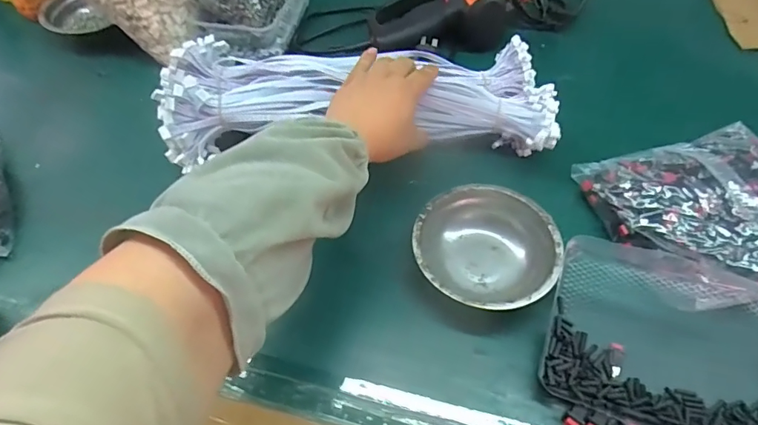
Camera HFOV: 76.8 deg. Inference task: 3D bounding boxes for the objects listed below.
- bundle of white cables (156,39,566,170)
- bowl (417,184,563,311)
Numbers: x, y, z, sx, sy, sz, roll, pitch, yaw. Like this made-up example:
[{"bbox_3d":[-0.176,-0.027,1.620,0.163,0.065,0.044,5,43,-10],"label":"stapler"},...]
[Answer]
[{"bbox_3d":[-0.023,-0.118,0.520,0.405,0.065,0.163,4,55,2],"label":"bundle of white cables"},{"bbox_3d":[0.095,0.035,0.435,0.123,0.038,0.120,17,57,14],"label":"bowl"}]

